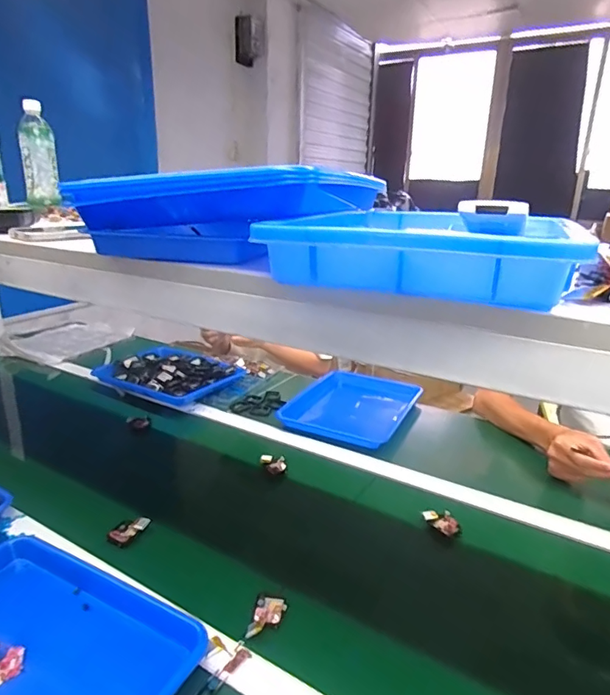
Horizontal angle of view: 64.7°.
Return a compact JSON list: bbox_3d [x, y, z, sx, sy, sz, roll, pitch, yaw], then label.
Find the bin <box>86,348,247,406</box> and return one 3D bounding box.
[{"bbox_3d":[-0.347,0.064,1.248,0.310,0.057,0.254,15,23,36],"label":"bin"}]

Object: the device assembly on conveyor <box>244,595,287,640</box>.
[{"bbox_3d":[-0.046,0.320,0.571,0.034,0.011,0.059,7,20,17],"label":"device assembly on conveyor"}]

